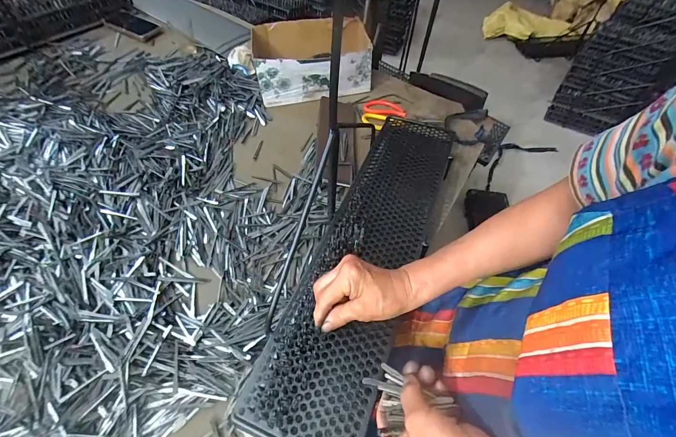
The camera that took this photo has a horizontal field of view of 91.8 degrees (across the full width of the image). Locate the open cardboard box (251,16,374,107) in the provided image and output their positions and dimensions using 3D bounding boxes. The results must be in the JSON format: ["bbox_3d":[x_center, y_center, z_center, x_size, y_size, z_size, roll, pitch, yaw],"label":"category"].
[{"bbox_3d":[-0.072,-0.414,0.842,0.304,0.126,0.214,-2,53,-5],"label":"open cardboard box"}]

